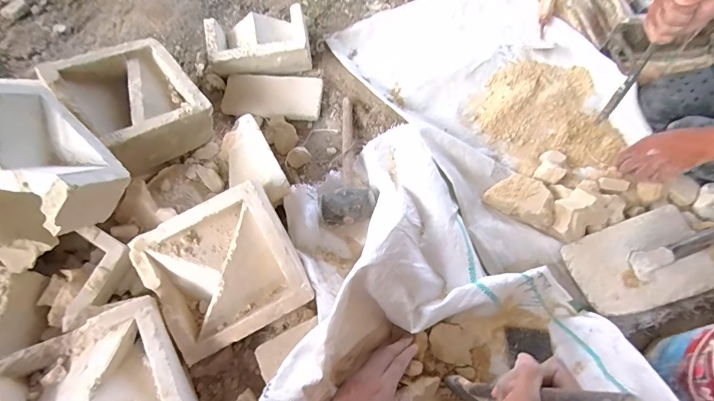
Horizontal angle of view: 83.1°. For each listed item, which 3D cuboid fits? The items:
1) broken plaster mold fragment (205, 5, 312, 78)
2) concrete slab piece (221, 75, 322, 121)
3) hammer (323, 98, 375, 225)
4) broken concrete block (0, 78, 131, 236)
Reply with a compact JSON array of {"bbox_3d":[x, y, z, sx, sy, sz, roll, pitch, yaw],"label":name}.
[{"bbox_3d":[-0.206,-0.332,0.868,0.209,0.109,0.112,-14,73,-2],"label":"broken plaster mold fragment"},{"bbox_3d":[-0.178,-0.217,0.854,0.200,0.024,0.101,1,62,0],"label":"concrete slab piece"},{"bbox_3d":[-0.019,-0.092,0.766,0.093,0.064,0.293,-1,62,-1],"label":"hammer"},{"bbox_3d":[-0.450,-0.066,0.581,0.211,0.098,0.114,43,25,4],"label":"broken concrete block"}]

